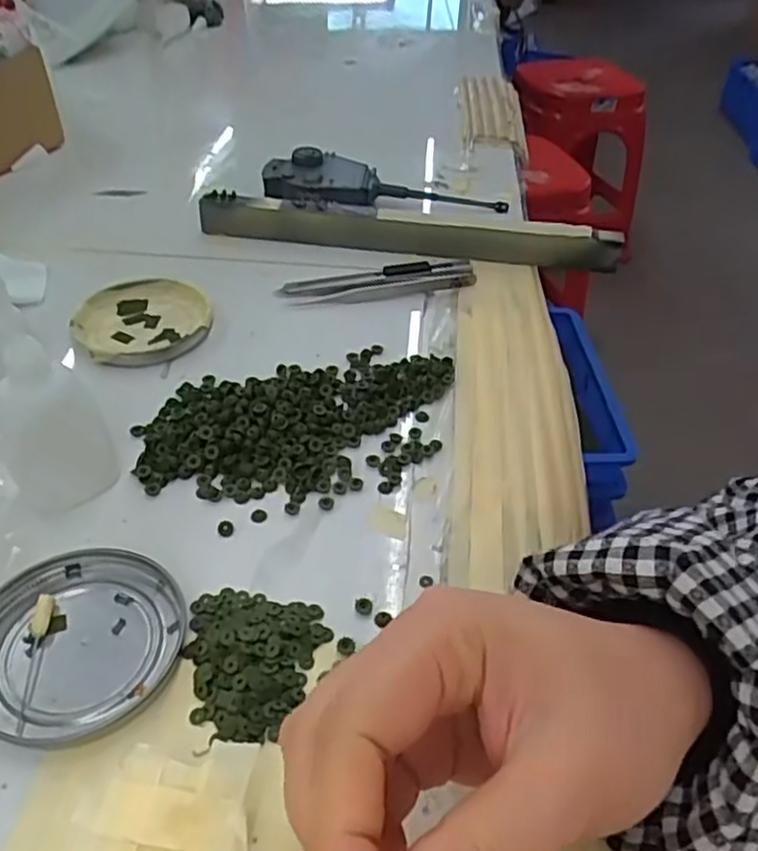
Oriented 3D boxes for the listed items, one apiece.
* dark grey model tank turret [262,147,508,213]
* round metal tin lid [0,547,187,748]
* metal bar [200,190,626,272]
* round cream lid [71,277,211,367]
[{"bbox_3d":[0.005,-0.189,0.551,0.184,0.030,0.063,-5,43,-9],"label":"dark grey model tank turret"},{"bbox_3d":[-0.116,0.081,0.270,0.079,0.008,0.072,2,42,-2],"label":"round metal tin lid"},{"bbox_3d":[0.019,-0.138,0.496,0.293,0.032,0.014,8,43,5],"label":"metal bar"},{"bbox_3d":[-0.143,-0.064,0.431,0.077,0.014,0.077,2,42,-2],"label":"round cream lid"}]

